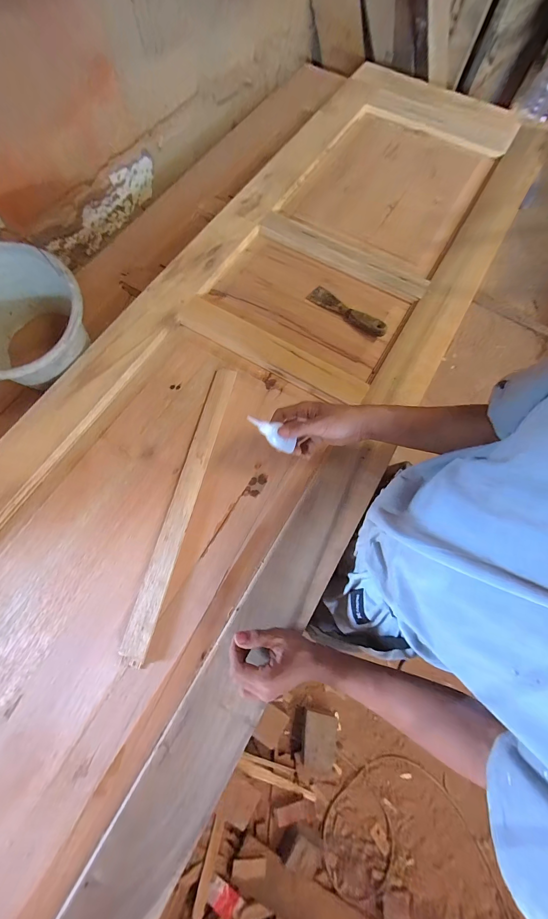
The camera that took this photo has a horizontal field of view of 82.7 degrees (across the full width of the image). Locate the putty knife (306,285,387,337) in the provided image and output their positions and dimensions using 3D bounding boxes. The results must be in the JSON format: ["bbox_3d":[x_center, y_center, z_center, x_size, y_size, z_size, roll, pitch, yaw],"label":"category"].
[{"bbox_3d":[0.151,-0.305,0.628,0.175,0.025,0.044,36,74,10],"label":"putty knife"}]

